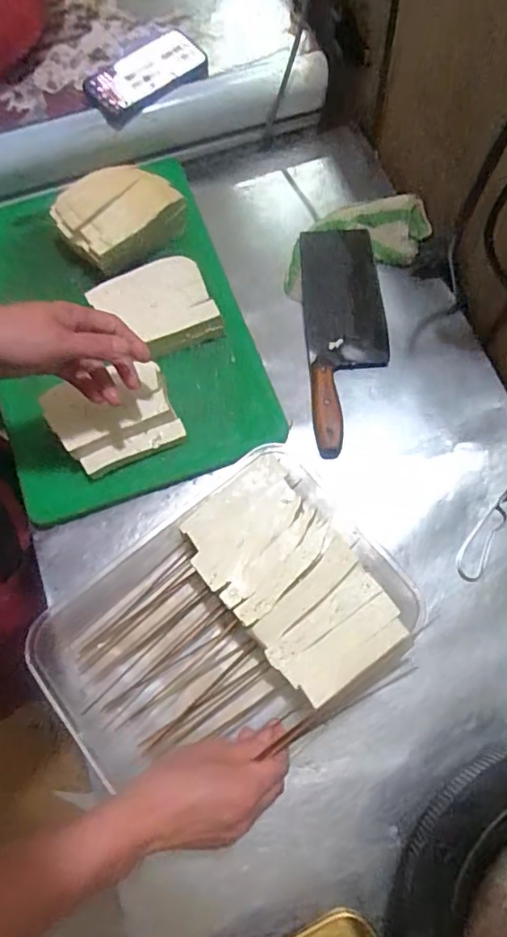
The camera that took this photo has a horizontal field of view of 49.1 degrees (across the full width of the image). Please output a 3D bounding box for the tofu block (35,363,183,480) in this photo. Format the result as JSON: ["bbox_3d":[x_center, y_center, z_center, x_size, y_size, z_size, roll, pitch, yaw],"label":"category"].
[{"bbox_3d":[-0.159,-0.054,0.641,0.134,0.022,0.111,-24,113,-6],"label":"tofu block"}]

